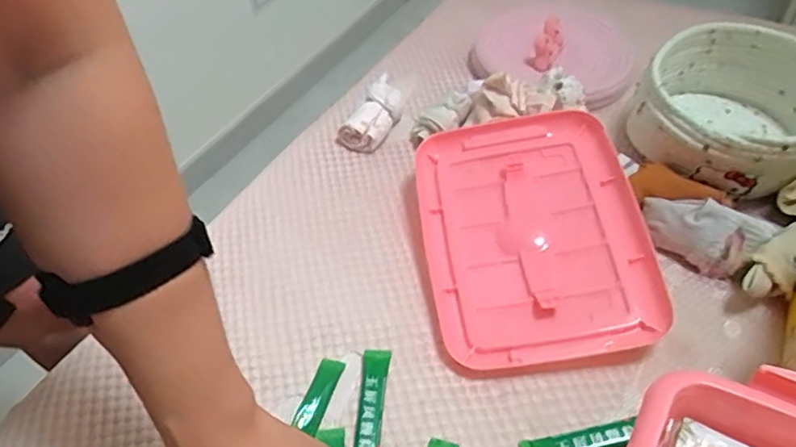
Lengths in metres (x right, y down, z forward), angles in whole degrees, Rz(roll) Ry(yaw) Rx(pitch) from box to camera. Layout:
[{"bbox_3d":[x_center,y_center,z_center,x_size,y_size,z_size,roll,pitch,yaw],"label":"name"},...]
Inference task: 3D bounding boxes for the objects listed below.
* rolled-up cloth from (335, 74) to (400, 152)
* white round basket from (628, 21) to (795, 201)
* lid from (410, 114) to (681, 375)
[{"bbox_3d":[-0.027,-0.131,0.738,0.049,0.042,0.105,23,68,22],"label":"rolled-up cloth"},{"bbox_3d":[0.357,-0.113,0.662,0.188,0.101,0.192,20,52,20],"label":"white round basket"},{"bbox_3d":[0.127,0.007,0.602,0.203,0.017,0.265,-13,57,5],"label":"lid"}]

